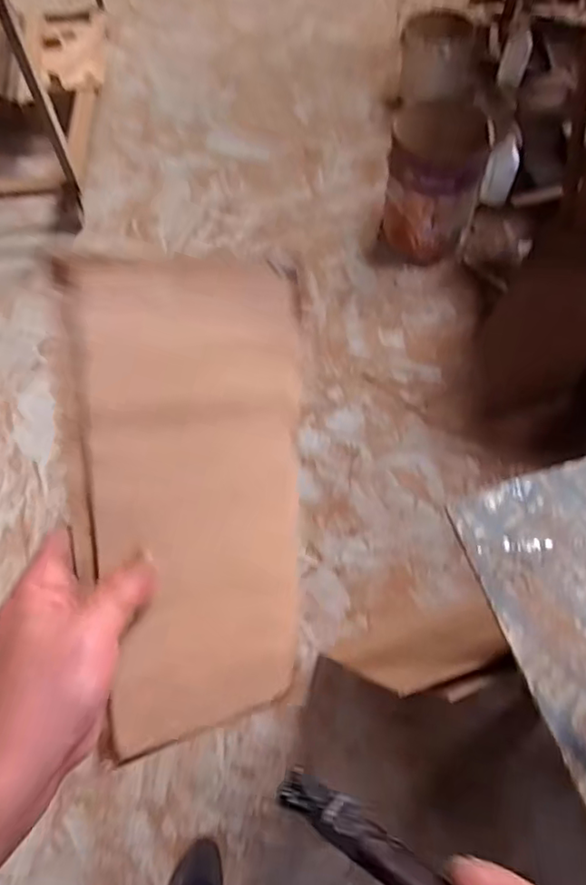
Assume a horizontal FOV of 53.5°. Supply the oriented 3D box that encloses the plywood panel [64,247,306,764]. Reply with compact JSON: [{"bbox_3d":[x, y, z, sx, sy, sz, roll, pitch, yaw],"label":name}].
[{"bbox_3d":[-0.054,0.045,0.335,0.132,0.281,0.011,-6,17,-29],"label":"plywood panel"}]

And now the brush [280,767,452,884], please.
[{"bbox_3d":[0.052,0.193,0.260,0.139,0.011,0.019,20,62,34],"label":"brush"}]

